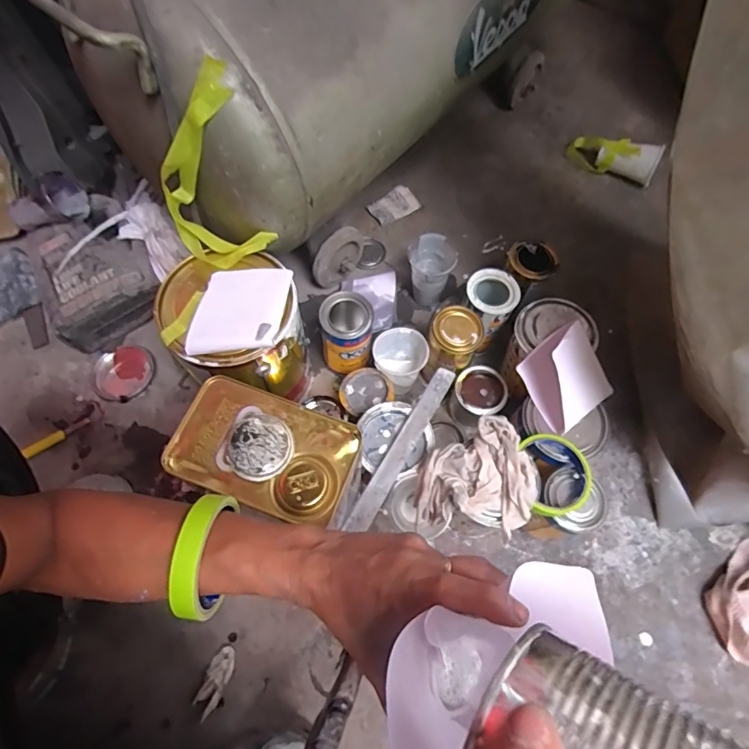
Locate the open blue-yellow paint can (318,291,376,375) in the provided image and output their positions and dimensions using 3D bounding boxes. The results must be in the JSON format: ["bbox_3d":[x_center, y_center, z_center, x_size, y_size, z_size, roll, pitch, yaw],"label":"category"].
[{"bbox_3d":[-0.040,-0.052,0.689,0.069,0.137,0.072,1,65,-1],"label":"open blue-yellow paint can"}]

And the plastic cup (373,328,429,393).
[{"bbox_3d":[0.036,-0.017,0.686,0.076,0.088,0.071,4,65,0],"label":"plastic cup"}]

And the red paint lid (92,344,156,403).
[{"bbox_3d":[-0.393,-0.002,0.730,0.093,0.010,0.088,1,65,-1],"label":"red paint lid"}]

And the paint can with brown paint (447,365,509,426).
[{"bbox_3d":[0.151,0.035,0.688,0.071,0.068,0.071,1,65,-1],"label":"paint can with brown paint"}]

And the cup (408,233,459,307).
[{"bbox_3d":[0.089,-0.162,0.758,0.071,0.110,0.076,1,65,-1],"label":"cup"}]

